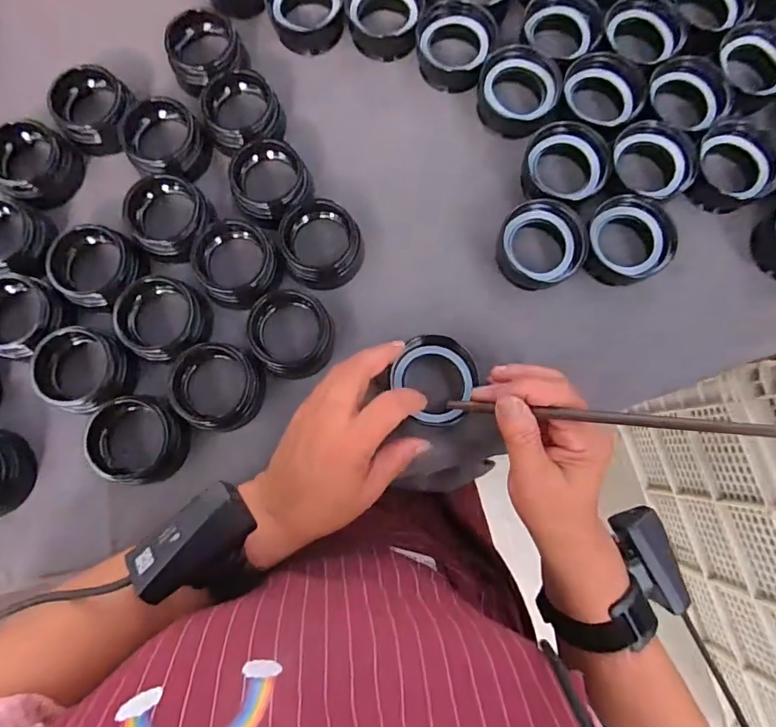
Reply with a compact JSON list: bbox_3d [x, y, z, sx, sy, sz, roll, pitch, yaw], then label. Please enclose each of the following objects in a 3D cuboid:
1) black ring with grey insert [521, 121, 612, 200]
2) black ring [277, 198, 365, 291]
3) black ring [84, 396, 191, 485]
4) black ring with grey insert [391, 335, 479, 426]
[{"bbox_3d":[0.149,-0.165,0.413,0.069,0.038,0.063,6,79,1],"label":"black ring with grey insert"},{"bbox_3d":[-0.053,-0.095,0.397,0.065,0.026,0.067,-7,79,-2],"label":"black ring"},{"bbox_3d":[-0.188,0.058,0.362,0.065,0.038,0.063,-2,79,-1],"label":"black ring"},{"bbox_3d":[0.034,0.012,0.359,0.061,0.018,0.064,19,82,3],"label":"black ring with grey insert"}]

